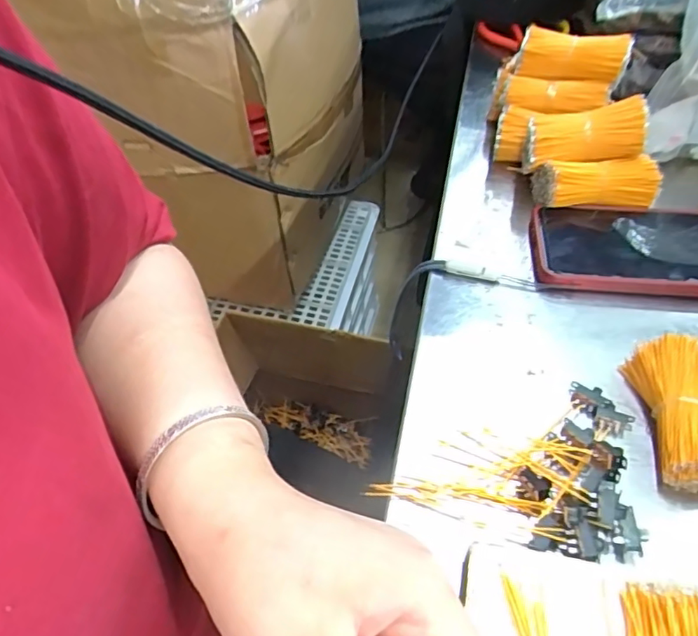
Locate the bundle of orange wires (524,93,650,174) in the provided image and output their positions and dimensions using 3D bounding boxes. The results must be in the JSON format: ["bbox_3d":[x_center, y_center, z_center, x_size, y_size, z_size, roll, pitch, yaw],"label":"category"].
[{"bbox_3d":[0.176,-0.135,0.407,0.082,0.041,0.032,-4,50,-1],"label":"bundle of orange wires"}]

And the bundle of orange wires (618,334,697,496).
[{"bbox_3d":[0.174,0.050,0.286,0.036,0.031,0.080,0,50,2],"label":"bundle of orange wires"}]

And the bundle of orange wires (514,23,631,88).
[{"bbox_3d":[0.182,-0.213,0.445,0.081,0.029,0.033,22,54,20],"label":"bundle of orange wires"}]

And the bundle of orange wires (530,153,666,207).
[{"bbox_3d":[0.187,-0.102,0.408,0.088,0.029,0.032,0,50,2],"label":"bundle of orange wires"}]

